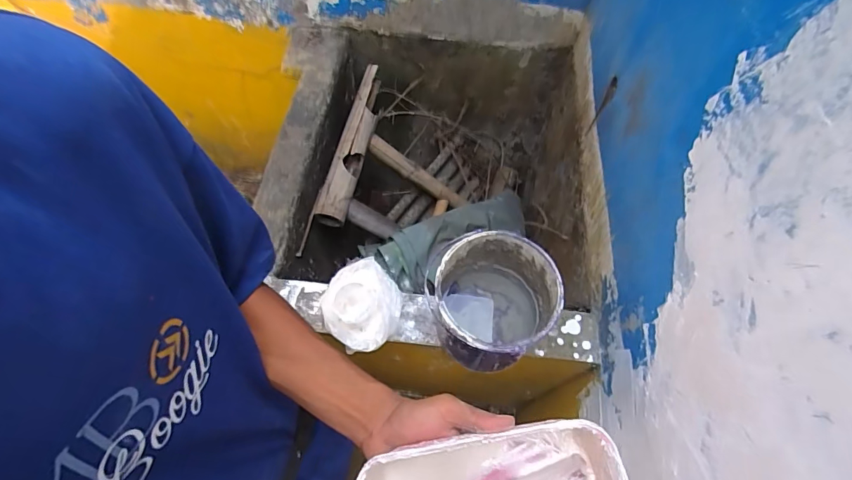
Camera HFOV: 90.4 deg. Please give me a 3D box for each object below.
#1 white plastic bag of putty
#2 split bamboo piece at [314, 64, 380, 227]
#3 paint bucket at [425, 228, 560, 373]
[{"bbox_3d":[-0.113,0.105,0.741,0.128,0.072,0.165,-13,64,-8],"label":"white plastic bag of putty"},{"bbox_3d":[-0.188,-0.265,1.114,0.073,0.091,0.469,12,63,5],"label":"split bamboo piece"},{"bbox_3d":[0.105,0.106,0.697,0.183,0.177,0.181,1,63,-1],"label":"paint bucket"}]

